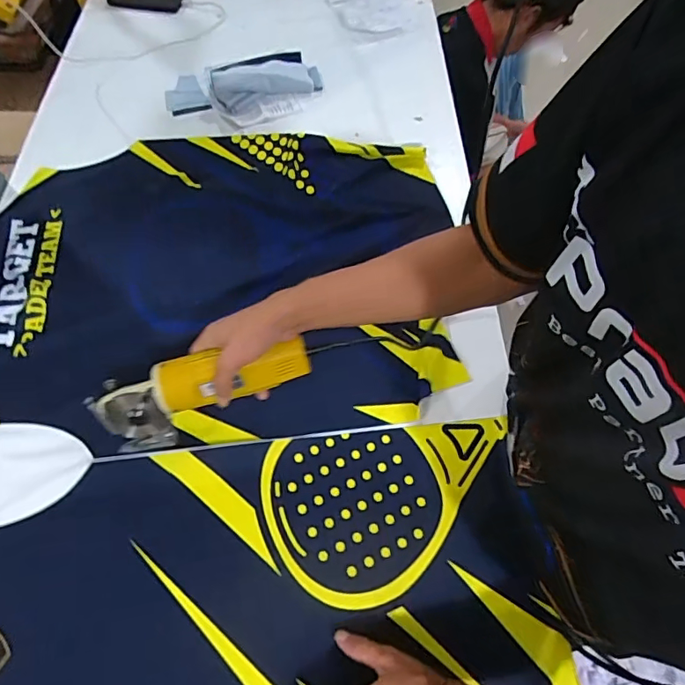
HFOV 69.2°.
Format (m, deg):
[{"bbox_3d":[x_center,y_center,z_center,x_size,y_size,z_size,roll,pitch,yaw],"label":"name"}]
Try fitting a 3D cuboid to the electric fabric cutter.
[{"bbox_3d":[-0.158,0.050,0.569,0.242,0.071,0.071,-18,60,1],"label":"electric fabric cutter"}]

